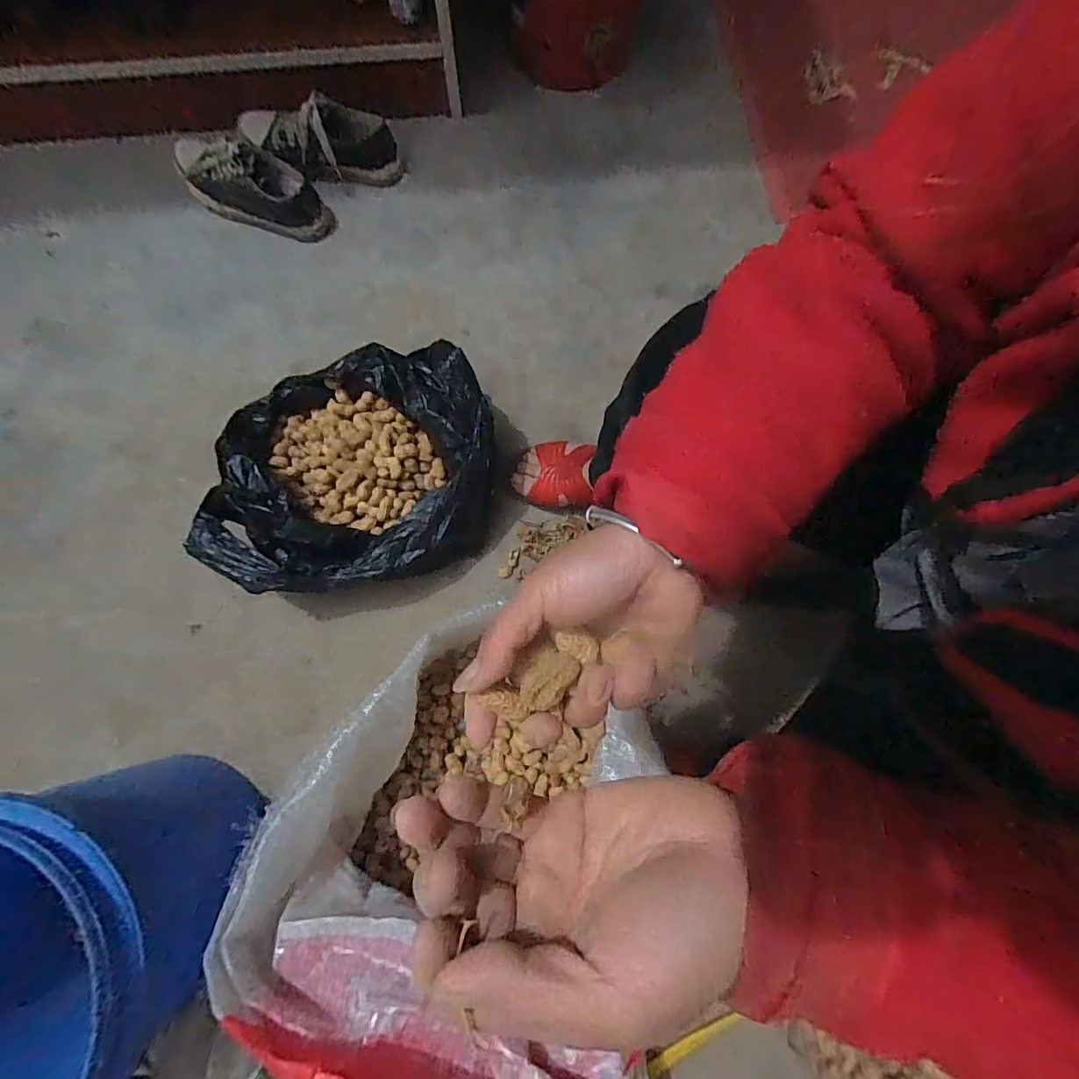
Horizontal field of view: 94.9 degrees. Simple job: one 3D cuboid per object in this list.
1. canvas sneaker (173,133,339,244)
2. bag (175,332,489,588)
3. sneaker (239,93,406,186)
[{"bbox_3d":[-0.395,-0.485,0.680,0.221,0.069,0.081,16,80,2],"label":"canvas sneaker"},{"bbox_3d":[-0.218,-0.081,0.584,0.322,0.132,0.266,-6,80,-2],"label":"bag"},{"bbox_3d":[-0.308,-0.550,0.686,0.223,0.075,0.084,4,79,-1],"label":"sneaker"}]

